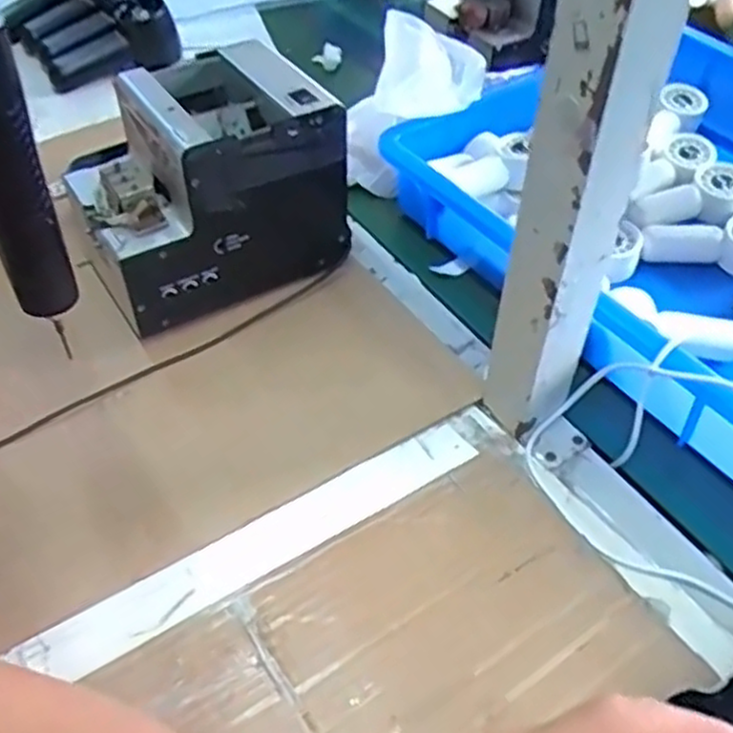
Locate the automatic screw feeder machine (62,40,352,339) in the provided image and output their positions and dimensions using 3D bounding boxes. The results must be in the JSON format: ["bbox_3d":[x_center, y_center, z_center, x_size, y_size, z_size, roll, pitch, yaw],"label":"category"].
[{"bbox_3d":[-0.127,-0.136,0.581,0.182,0.153,0.138,-25,52,-22],"label":"automatic screw feeder machine"}]

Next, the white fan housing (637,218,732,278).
[{"bbox_3d":[0.283,-0.105,0.629,0.112,0.034,0.049,9,48,7],"label":"white fan housing"}]

